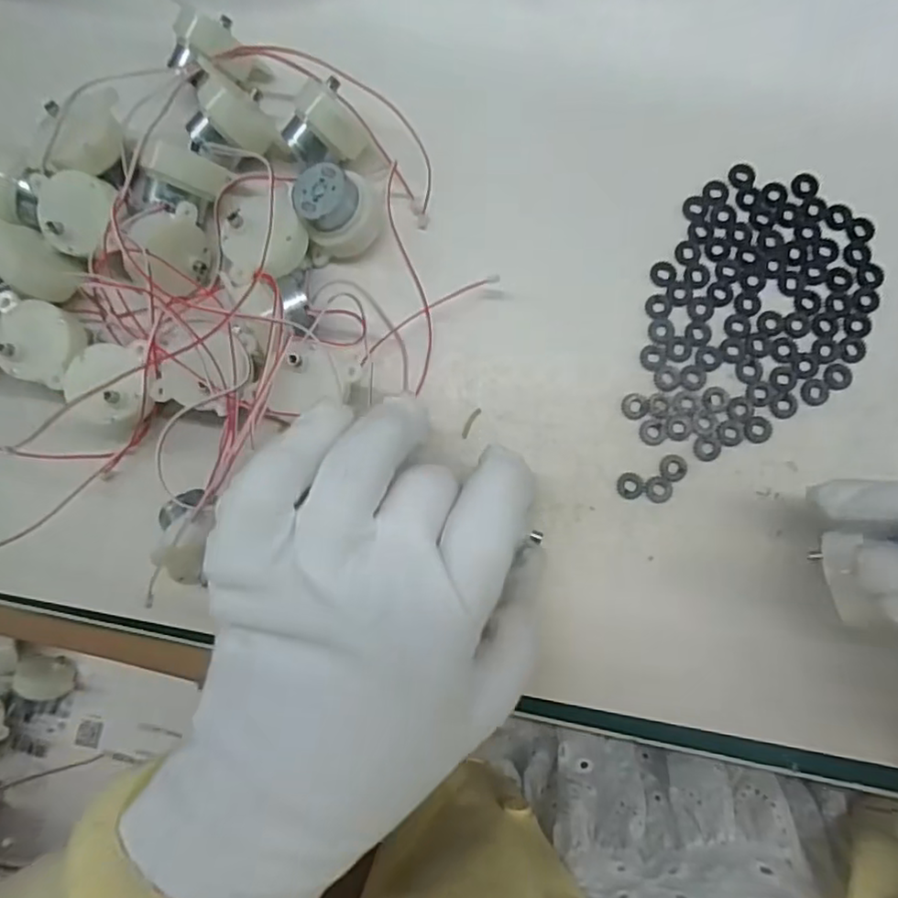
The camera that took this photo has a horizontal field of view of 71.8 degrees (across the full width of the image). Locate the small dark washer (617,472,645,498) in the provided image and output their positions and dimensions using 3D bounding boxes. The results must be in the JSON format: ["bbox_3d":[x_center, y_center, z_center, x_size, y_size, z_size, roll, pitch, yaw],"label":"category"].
[{"bbox_3d":[0.073,0.015,0.247,0.011,0.004,0.011,0,84,4],"label":"small dark washer"}]

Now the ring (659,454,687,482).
[{"bbox_3d":[0.090,0.007,0.247,0.011,0.004,0.011,0,84,4],"label":"ring"}]

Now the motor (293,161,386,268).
[{"bbox_3d":[-0.043,-0.096,0.252,0.033,0.025,0.030,-8,84,3],"label":"motor"}]

